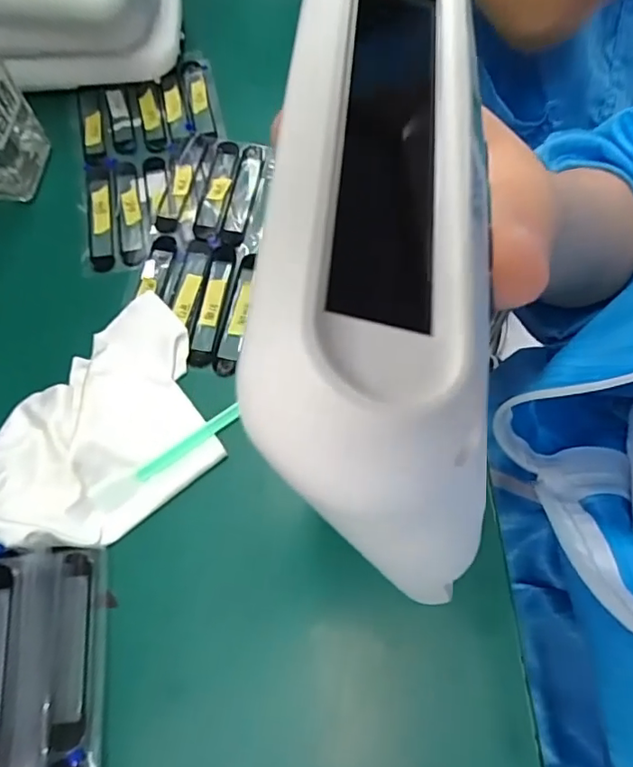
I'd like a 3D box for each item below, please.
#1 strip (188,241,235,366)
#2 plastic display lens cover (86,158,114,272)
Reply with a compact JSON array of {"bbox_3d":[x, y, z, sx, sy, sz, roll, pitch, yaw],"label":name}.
[{"bbox_3d":[-0.062,-0.048,0.329,0.014,0.008,0.081,9,68,3],"label":"strip"},{"bbox_3d":[-0.138,-0.111,0.350,0.015,0.004,0.082,-10,68,-5],"label":"plastic display lens cover"}]

